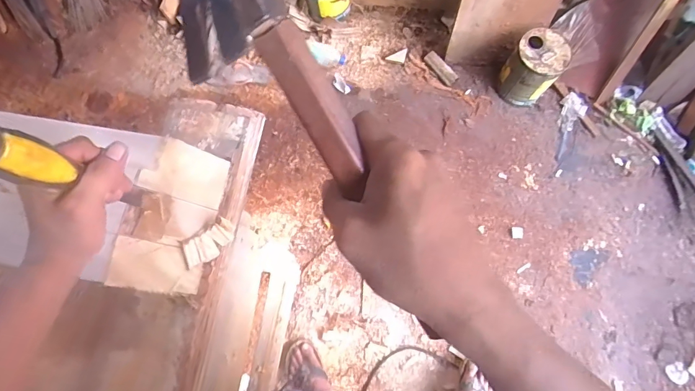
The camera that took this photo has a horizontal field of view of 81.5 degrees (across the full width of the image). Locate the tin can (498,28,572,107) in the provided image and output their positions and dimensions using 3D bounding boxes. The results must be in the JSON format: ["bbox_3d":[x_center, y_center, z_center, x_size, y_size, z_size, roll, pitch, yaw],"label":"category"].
[{"bbox_3d":[0.610,-0.416,1.339,0.163,0.196,0.168,39,78,12],"label":"tin can"}]

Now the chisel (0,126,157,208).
[{"bbox_3d":[-0.223,-0.013,0.347,0.026,0.239,0.030,41,78,-2],"label":"chisel"}]

